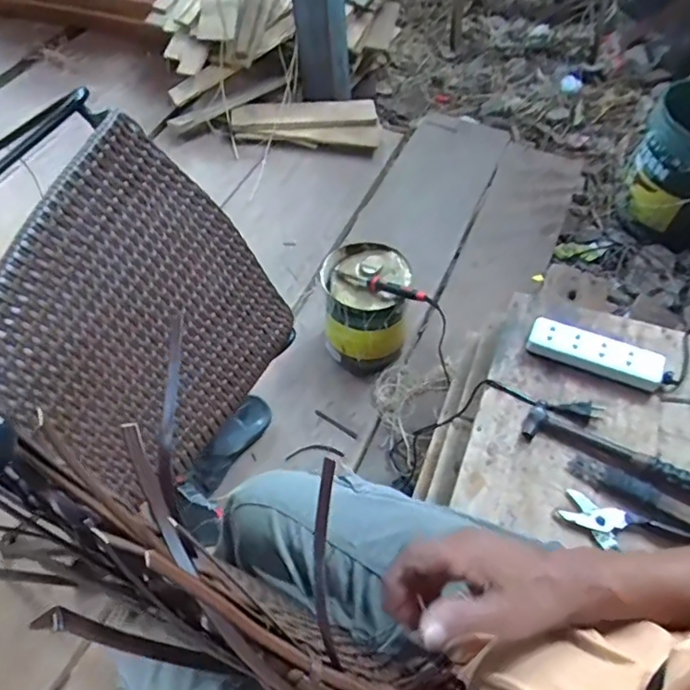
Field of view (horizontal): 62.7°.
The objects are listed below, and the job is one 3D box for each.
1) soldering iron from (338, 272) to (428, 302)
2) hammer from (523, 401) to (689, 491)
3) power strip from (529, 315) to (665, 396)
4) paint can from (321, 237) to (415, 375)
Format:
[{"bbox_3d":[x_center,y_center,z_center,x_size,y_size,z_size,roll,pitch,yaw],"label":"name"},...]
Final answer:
[{"bbox_3d":[0.068,-0.105,1.015,0.196,0.027,0.020,20,56,39],"label":"soldering iron"},{"bbox_3d":[0.360,0.137,0.671,0.287,0.036,0.054,21,59,17],"label":"hammer"},{"bbox_3d":[0.332,0.011,0.755,0.168,0.037,0.050,18,58,15],"label":"power strip"},{"bbox_3d":[0.039,-0.071,1.109,0.160,0.183,0.182,-2,55,2],"label":"paint can"}]

